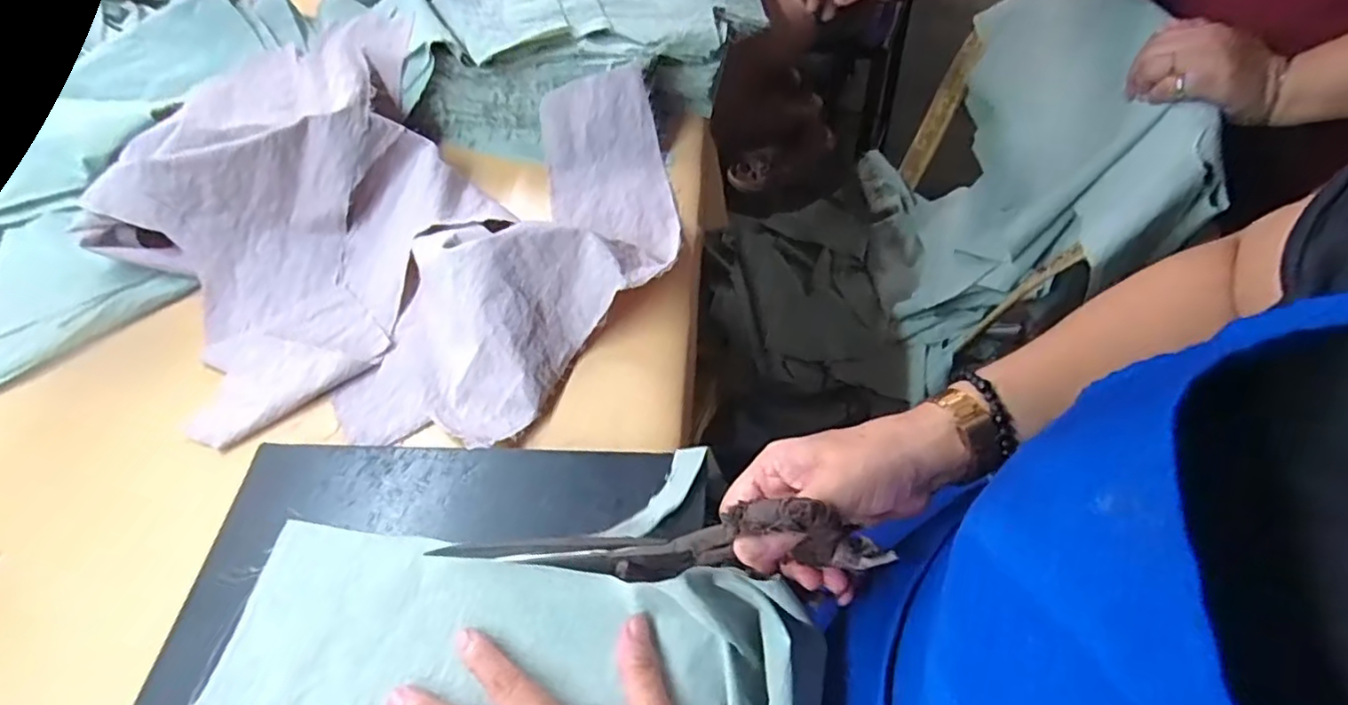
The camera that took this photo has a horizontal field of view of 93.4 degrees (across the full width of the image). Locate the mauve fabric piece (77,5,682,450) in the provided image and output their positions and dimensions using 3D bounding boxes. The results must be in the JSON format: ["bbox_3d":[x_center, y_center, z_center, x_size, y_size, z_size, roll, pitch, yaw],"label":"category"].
[{"bbox_3d":[-0.230,-0.114,0.525,0.444,0.082,0.390,12,57,12],"label":"mauve fabric piece"}]

